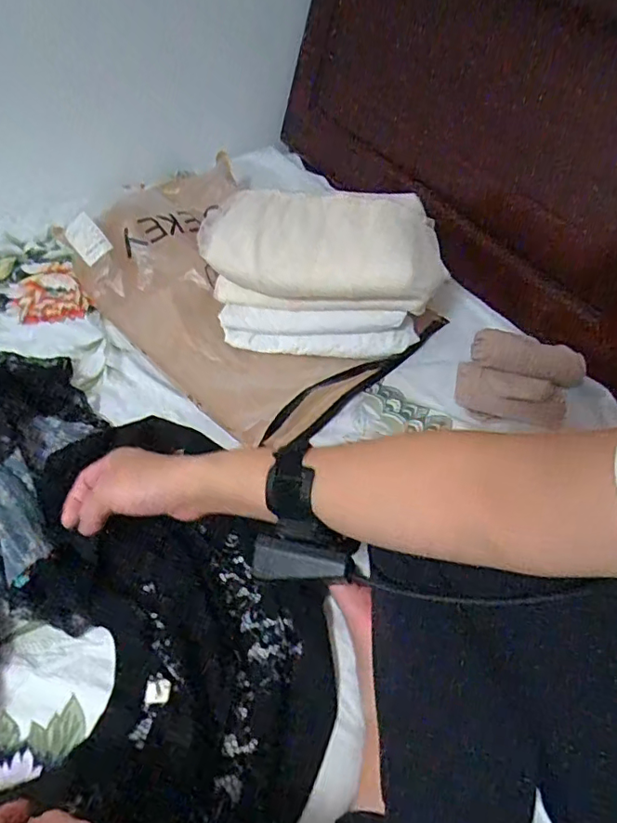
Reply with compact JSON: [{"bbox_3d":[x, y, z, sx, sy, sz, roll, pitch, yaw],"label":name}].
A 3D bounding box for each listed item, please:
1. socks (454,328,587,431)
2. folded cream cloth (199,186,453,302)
[{"bbox_3d":[0.233,-0.032,0.610,0.126,0.072,0.091,18,52,10],"label":"socks"},{"bbox_3d":[0.015,-0.208,0.631,0.280,0.080,0.166,15,52,7],"label":"folded cream cloth"}]

